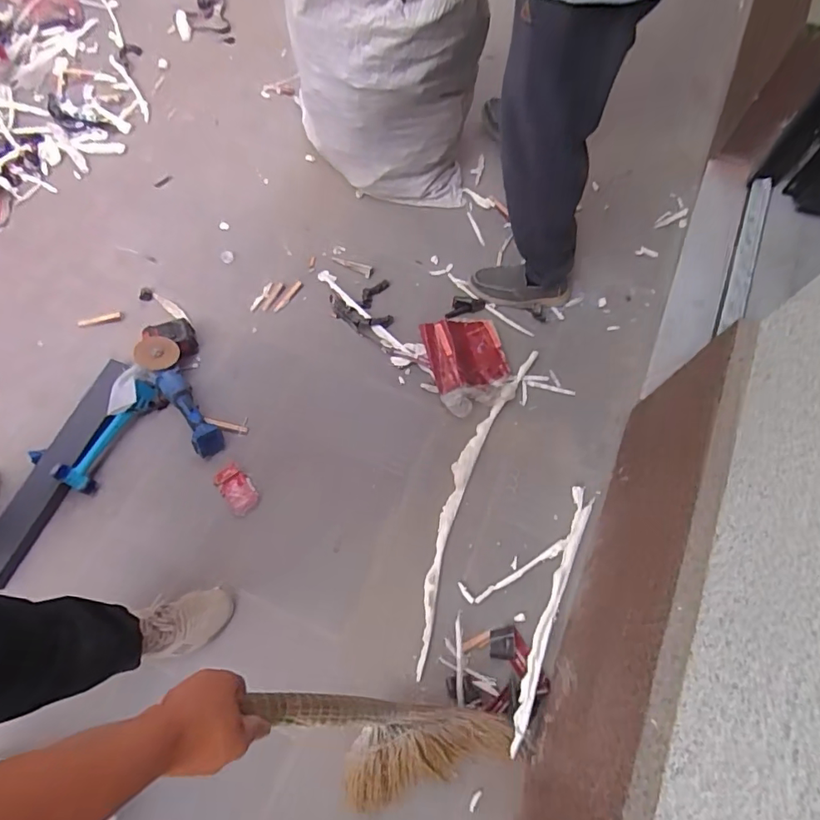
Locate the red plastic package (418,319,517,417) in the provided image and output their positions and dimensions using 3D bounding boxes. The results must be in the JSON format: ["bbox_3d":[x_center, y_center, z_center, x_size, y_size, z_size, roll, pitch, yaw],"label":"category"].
[{"bbox_3d":[0.161,-0.132,1.391,0.212,0.041,0.275,-16,69,-7],"label":"red plastic package"}]

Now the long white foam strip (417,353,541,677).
[{"bbox_3d":[0.136,0.198,1.266,0.098,0.030,0.848,21,69,7],"label":"long white foam strip"}]

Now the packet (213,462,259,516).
[{"bbox_3d":[-0.420,0.190,1.252,0.072,0.014,0.129,-34,72,-14],"label":"packet"}]

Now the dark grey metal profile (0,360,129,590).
[{"bbox_3d":[-0.828,0.130,1.206,0.095,0.033,0.552,21,70,0],"label":"dark grey metal profile"}]

